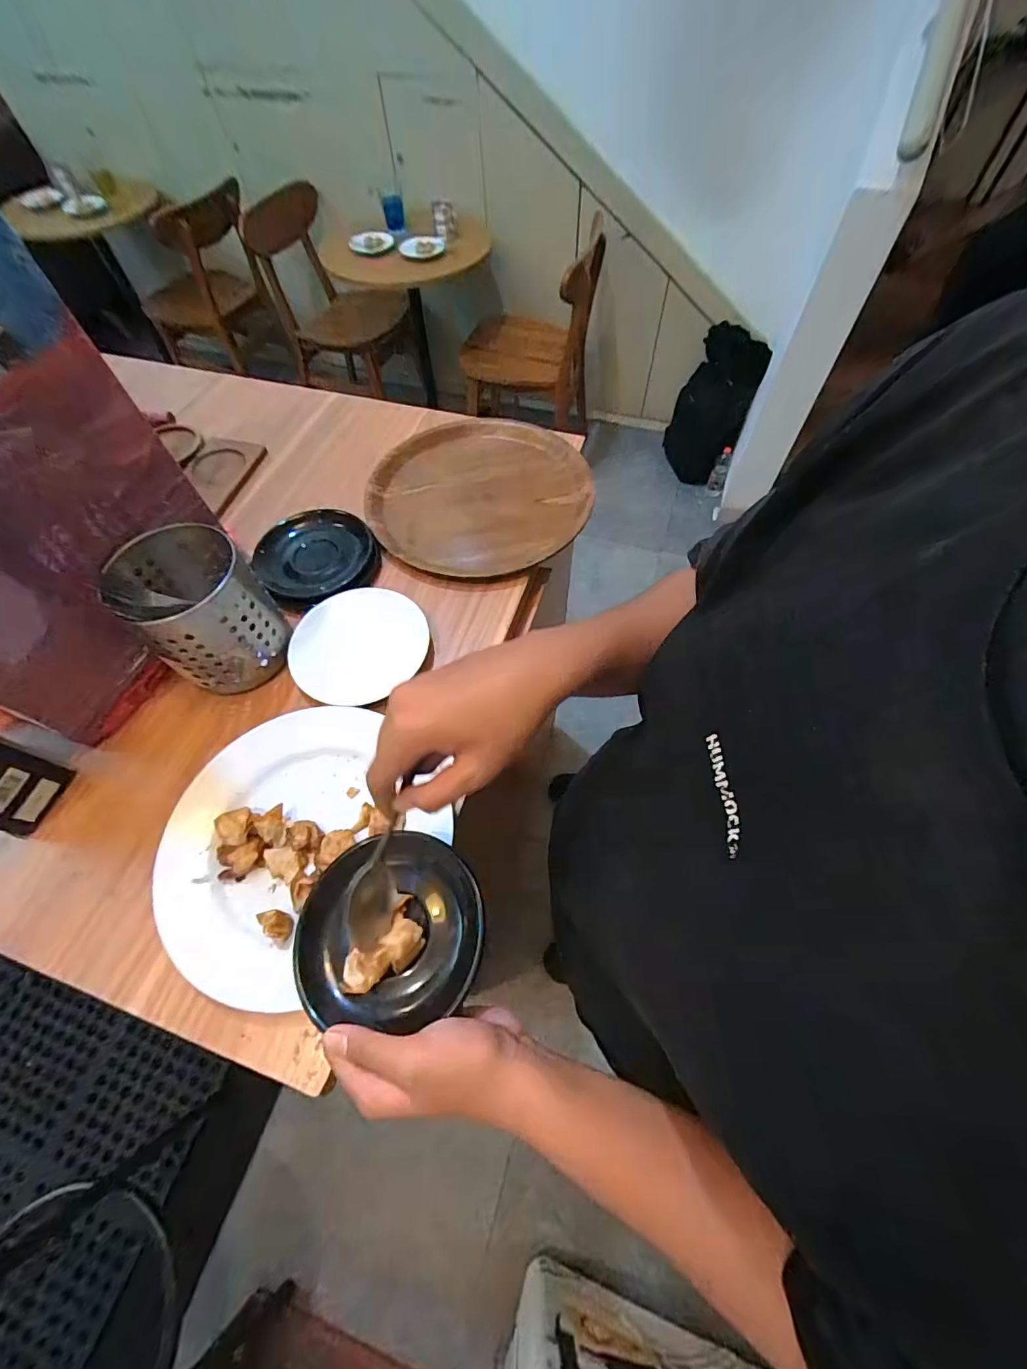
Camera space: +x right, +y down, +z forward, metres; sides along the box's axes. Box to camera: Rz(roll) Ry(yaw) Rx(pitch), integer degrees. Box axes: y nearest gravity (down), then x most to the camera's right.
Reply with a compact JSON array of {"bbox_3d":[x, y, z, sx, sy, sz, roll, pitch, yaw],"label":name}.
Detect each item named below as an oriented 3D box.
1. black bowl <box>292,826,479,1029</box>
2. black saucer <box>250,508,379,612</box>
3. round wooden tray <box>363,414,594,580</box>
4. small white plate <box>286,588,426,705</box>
[{"bbox_3d":[-0.092,0.175,0.361,0.135,0.030,0.122,0,61,-1],"label":"black bowl"},{"bbox_3d":[-0.236,-0.157,0.590,0.137,0.025,0.125,-1,60,2],"label":"black saucer"},{"bbox_3d":[-0.044,-0.260,0.656,0.286,0.019,0.271,-1,60,2],"label":"round wooden tray"},{"bbox_3d":[-0.164,-0.044,0.531,0.137,0.018,0.143,-1,60,2],"label":"small white plate"}]

